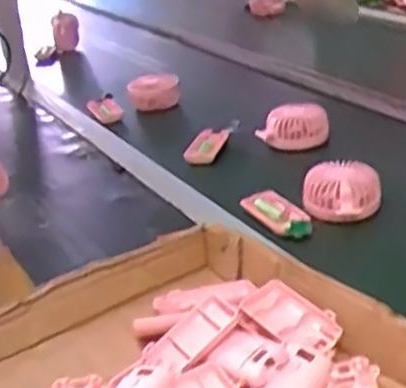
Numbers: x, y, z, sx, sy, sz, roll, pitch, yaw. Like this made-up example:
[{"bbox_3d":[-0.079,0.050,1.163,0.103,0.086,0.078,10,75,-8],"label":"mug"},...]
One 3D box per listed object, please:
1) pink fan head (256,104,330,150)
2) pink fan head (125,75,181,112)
[{"bbox_3d":[0.128,-0.095,1.032,0.099,0.069,0.027,-1,-15,-3],"label":"pink fan head"},{"bbox_3d":[-0.081,-0.169,1.218,0.095,0.068,0.029,-19,29,-20],"label":"pink fan head"}]

